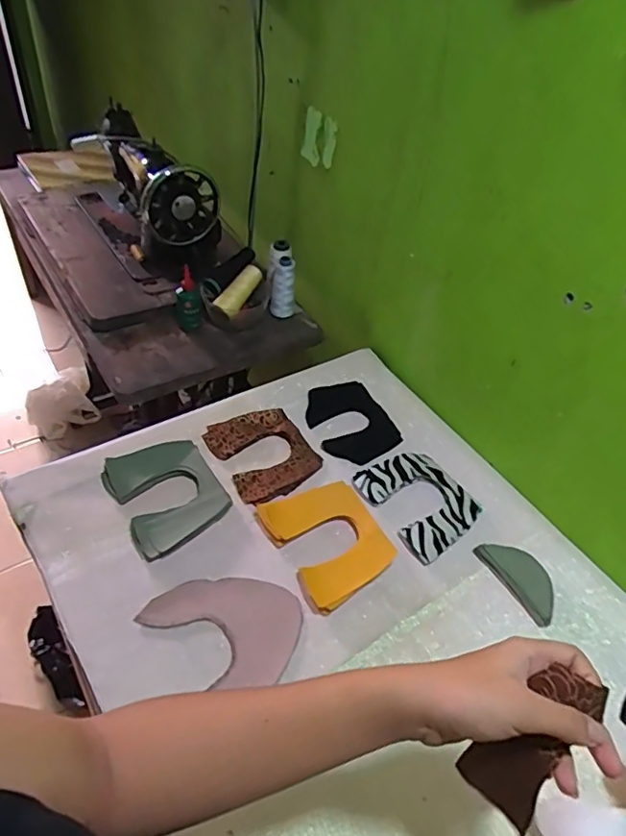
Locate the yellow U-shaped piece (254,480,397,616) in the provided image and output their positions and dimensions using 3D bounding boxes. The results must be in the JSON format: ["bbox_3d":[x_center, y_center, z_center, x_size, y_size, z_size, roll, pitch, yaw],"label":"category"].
[{"bbox_3d":[0.019,0.147,0.702,0.127,0.024,0.159,-22,52,-23],"label":"yellow U-shaped piece"}]

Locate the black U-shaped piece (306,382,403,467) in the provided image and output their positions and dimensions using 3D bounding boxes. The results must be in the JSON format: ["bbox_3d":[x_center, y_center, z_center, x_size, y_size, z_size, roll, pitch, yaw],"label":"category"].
[{"bbox_3d":[0.058,0.006,0.867,0.115,0.008,0.148,-24,62,-18],"label":"black U-shaped piece"}]

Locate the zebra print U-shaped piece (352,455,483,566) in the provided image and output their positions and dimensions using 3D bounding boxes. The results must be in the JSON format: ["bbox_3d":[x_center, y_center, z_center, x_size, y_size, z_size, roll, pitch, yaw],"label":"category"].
[{"bbox_3d":[0.147,0.111,0.770,0.127,0.014,0.152,-25,53,-26],"label":"zebra print U-shaped piece"}]

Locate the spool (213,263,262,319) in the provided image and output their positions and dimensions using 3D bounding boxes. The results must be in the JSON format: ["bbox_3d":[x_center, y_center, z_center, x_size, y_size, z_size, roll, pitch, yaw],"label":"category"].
[{"bbox_3d":[-0.128,-0.227,0.999,0.037,0.035,0.115,28,70,21],"label":"spool"}]

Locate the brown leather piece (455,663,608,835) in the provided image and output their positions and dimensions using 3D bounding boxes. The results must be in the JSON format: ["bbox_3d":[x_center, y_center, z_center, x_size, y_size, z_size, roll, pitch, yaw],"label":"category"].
[{"bbox_3d":[0.136,0.205,0.348,0.049,0.113,0.020,40,24,29],"label":"brown leather piece"}]

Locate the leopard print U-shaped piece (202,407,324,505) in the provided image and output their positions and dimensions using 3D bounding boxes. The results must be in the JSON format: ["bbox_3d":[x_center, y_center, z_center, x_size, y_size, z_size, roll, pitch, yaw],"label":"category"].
[{"bbox_3d":[-0.069,0.048,0.803,0.128,0.021,0.144,-25,53,-25],"label":"leopard print U-shaped piece"}]

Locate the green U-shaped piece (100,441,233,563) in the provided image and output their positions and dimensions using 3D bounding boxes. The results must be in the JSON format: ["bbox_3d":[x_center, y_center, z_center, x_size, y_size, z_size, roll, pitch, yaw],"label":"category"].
[{"bbox_3d":[-0.188,0.096,0.731,0.128,0.023,0.153,-25,53,-25],"label":"green U-shaped piece"}]

